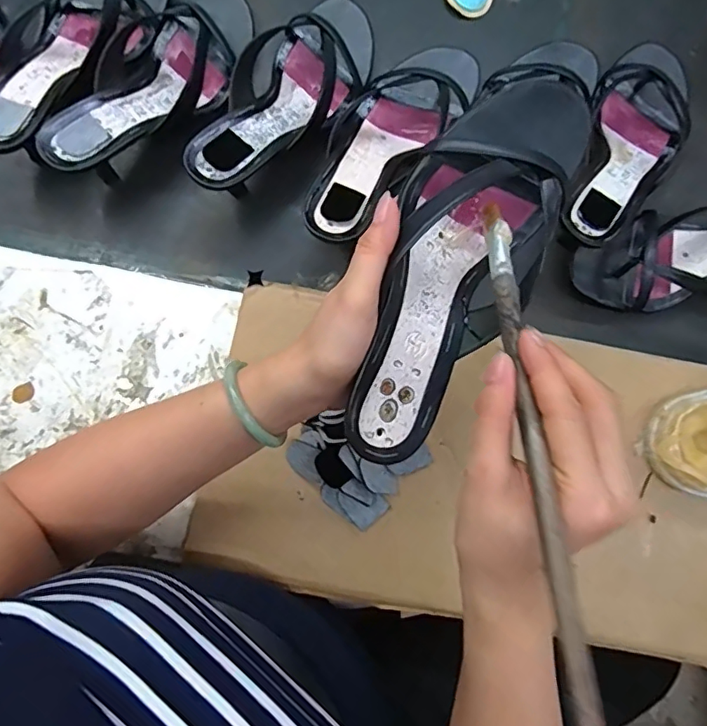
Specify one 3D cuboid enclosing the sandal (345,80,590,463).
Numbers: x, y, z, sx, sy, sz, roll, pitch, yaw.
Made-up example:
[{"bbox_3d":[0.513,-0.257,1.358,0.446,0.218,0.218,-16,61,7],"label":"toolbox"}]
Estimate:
[{"bbox_3d":[0.066,-0.064,0.336,0.091,0.084,0.258,28,82,5],"label":"sandal"}]

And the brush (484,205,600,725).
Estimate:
[{"bbox_3d":[0.081,0.022,0.253,0.013,0.006,0.264,0,58,0],"label":"brush"}]

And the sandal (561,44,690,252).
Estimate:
[{"bbox_3d":[0.254,-0.201,0.506,0.096,0.053,0.268,30,67,6],"label":"sandal"}]

